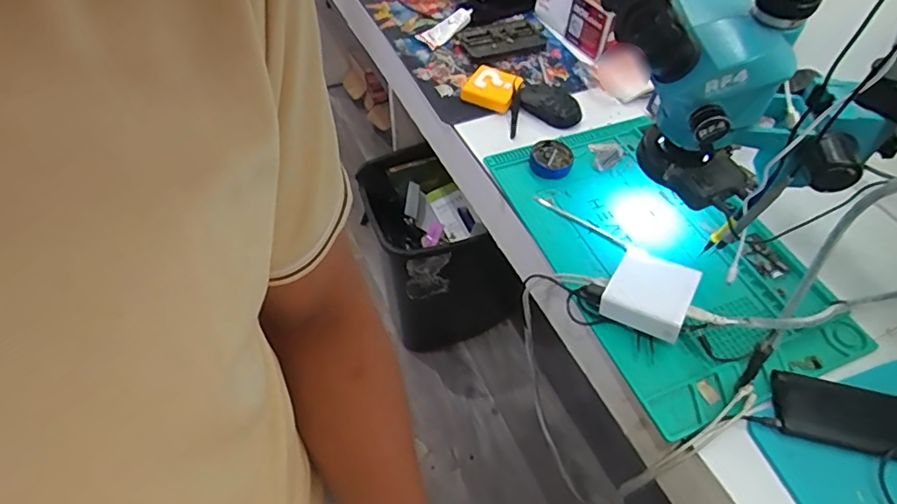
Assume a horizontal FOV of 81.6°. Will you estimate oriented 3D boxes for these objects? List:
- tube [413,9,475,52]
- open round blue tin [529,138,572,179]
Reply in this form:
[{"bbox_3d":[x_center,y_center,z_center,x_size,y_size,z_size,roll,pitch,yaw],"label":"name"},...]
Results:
[{"bbox_3d":[-0.005,-0.414,0.951,0.110,0.027,0.058,-35,61,-25],"label":"tube"},{"bbox_3d":[0.149,-0.136,0.755,0.059,0.025,0.059,1,53,-1],"label":"open round blue tin"}]

